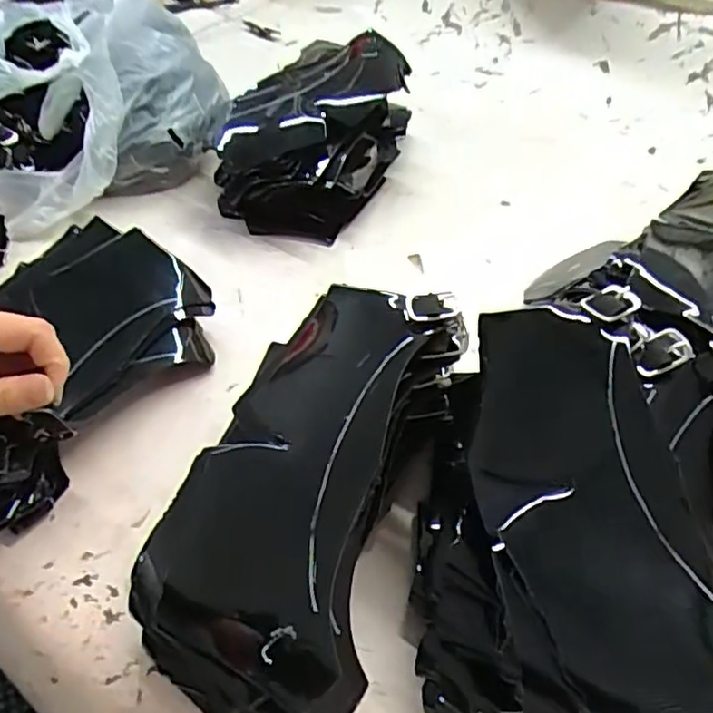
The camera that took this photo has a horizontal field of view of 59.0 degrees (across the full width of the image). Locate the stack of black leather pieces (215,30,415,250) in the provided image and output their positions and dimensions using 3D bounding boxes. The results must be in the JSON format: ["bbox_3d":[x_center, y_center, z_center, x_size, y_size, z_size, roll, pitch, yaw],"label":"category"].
[{"bbox_3d":[-0.037,-0.201,0.552,0.137,0.086,0.206,12,48,9],"label":"stack of black leather pieces"}]

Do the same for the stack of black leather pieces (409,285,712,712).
[{"bbox_3d":[0.097,0.078,0.276,0.129,0.100,0.196,7,47,4],"label":"stack of black leather pieces"}]

